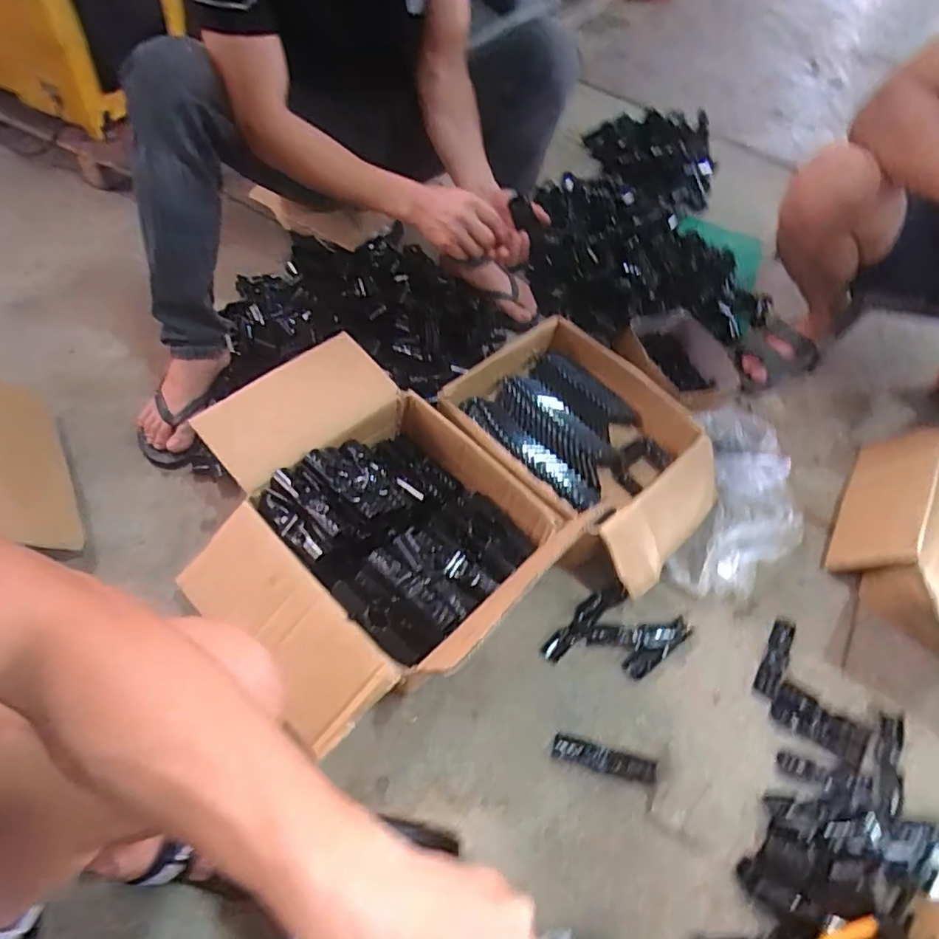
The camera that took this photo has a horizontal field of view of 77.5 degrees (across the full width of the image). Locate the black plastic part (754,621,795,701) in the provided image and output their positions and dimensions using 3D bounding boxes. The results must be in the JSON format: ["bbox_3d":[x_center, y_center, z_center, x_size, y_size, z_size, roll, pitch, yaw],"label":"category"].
[{"bbox_3d":[0.449,0.278,0.856,0.032,0.011,0.128,30,56,17],"label":"black plastic part"}]

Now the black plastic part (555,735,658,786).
[{"bbox_3d":[0.175,0.374,0.755,0.134,0.015,0.028,13,53,5],"label":"black plastic part"}]

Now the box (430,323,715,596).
[{"bbox_3d":[0.186,-0.031,0.938,0.315,0.148,0.401,-37,69,-26],"label":"box"}]

